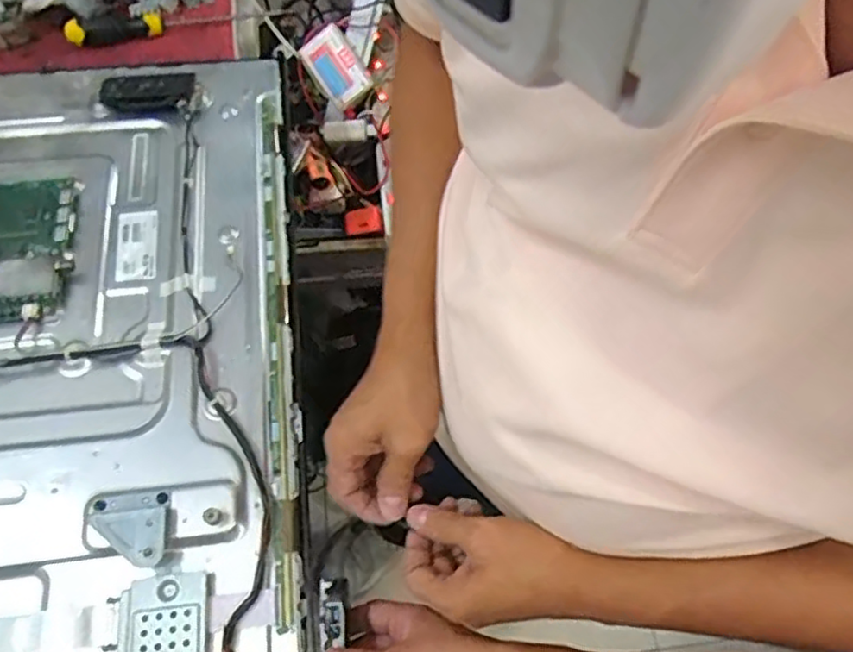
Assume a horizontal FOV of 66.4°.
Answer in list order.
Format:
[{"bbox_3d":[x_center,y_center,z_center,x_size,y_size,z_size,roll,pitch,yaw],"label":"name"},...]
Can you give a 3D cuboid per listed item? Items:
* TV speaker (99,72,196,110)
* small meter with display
[{"bbox_3d":[-0.295,-0.249,0.692,0.096,0.016,0.050,-13,65,-9],"label":"TV speaker"},{"bbox_3d":[-0.123,-0.349,0.870,0.067,0.016,0.105,-40,99,-14],"label":"small meter with display"}]

